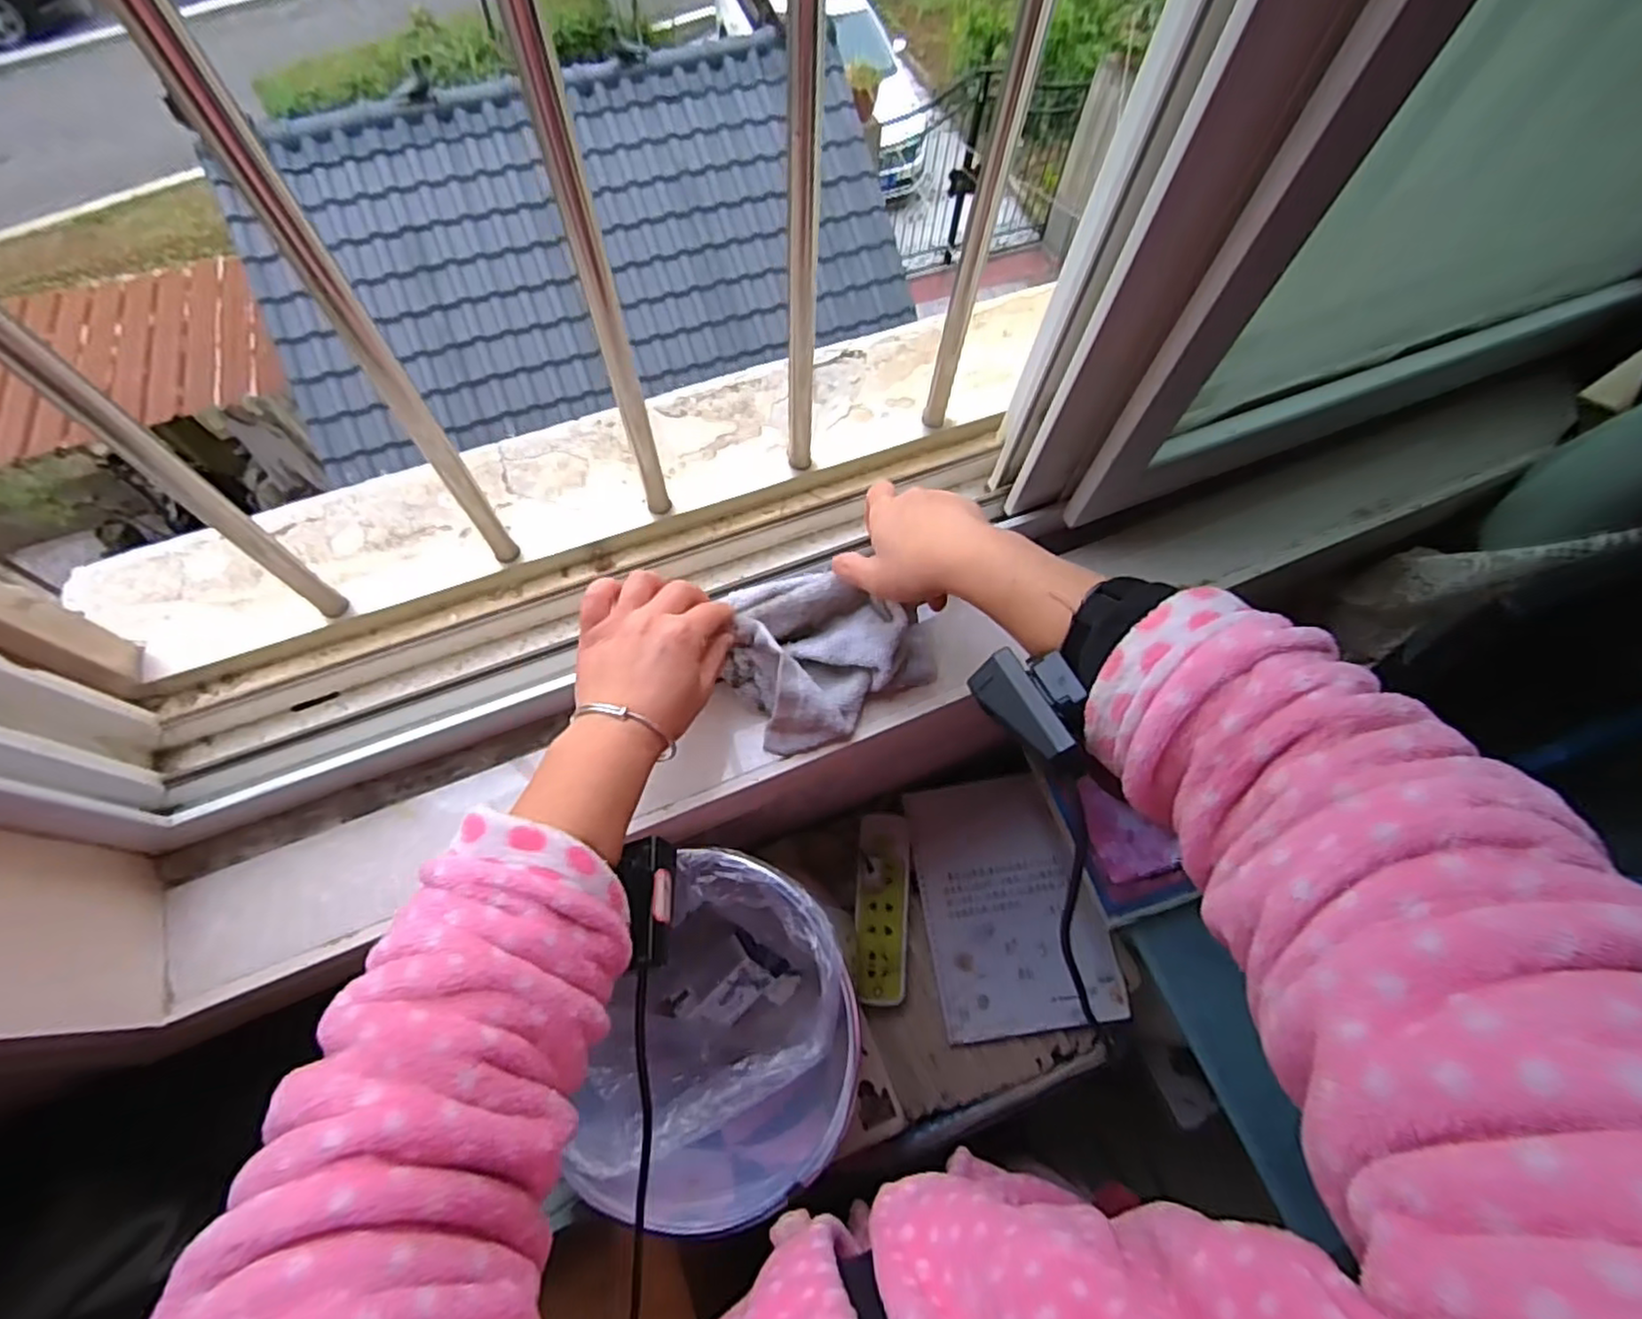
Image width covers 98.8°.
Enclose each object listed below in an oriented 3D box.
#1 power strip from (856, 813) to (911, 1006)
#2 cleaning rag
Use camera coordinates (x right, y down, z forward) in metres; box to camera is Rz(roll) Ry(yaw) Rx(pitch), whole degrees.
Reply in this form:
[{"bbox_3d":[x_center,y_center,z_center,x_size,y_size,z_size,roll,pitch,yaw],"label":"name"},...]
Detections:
[{"bbox_3d":[0.067,0.258,0.741,0.057,0.029,0.188,2,65,-2],"label":"power strip"},{"bbox_3d":[0.014,-0.005,0.517,0.157,0.044,0.116,-15,67,-9],"label":"cleaning rag"}]

